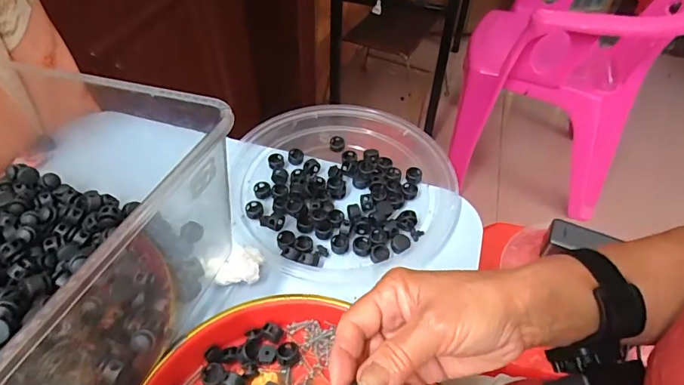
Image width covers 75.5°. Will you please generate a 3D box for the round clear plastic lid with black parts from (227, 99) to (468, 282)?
[{"bbox_3d":[0.003,-0.010,0.459,0.225,0.032,0.215,1,46,-1],"label":"round clear plastic lid with black parts"}]

